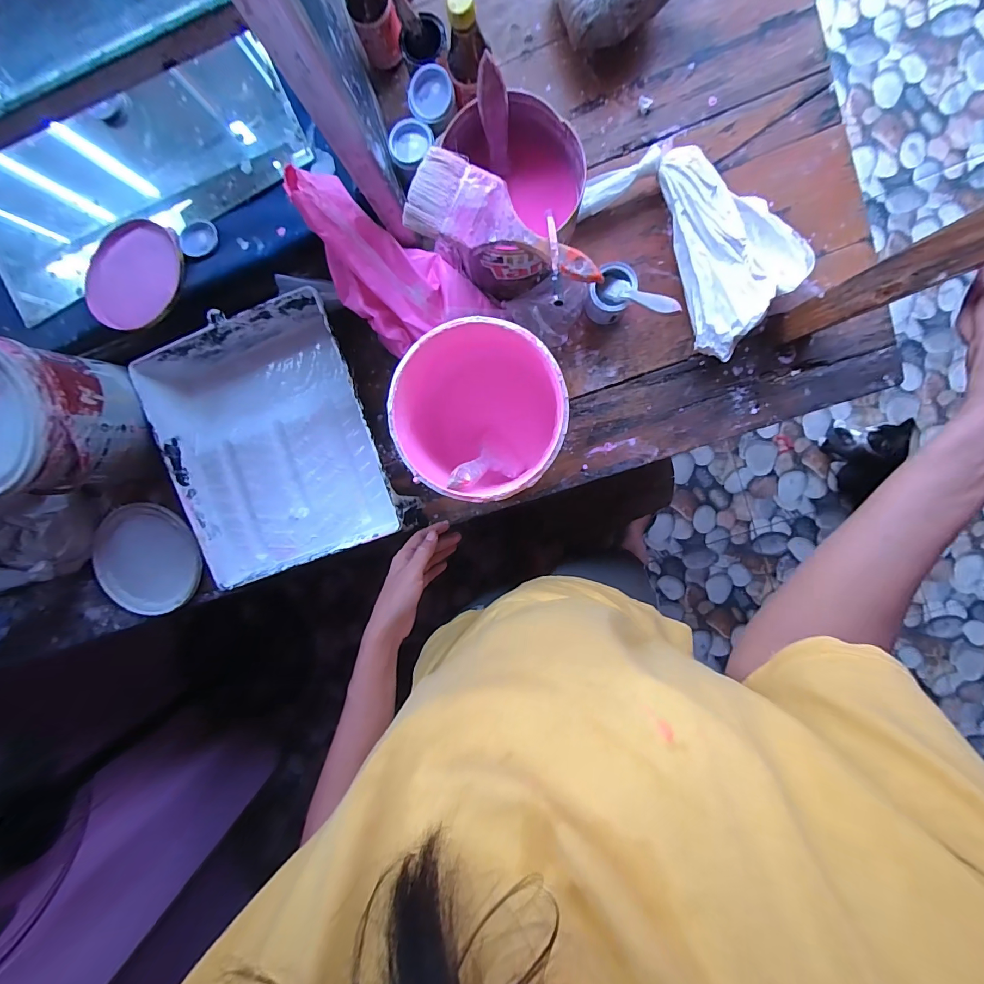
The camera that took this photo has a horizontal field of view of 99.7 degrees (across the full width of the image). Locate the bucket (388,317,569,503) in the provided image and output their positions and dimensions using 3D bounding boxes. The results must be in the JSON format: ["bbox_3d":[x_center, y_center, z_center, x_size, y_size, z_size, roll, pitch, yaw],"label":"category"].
[{"bbox_3d":[-0.004,-0.088,0.492,0.170,0.166,0.174,1,97,7],"label":"bucket"}]

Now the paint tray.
[{"bbox_3d":[-0.299,-0.066,0.594,0.282,0.080,0.332,-18,94,9],"label":"paint tray"}]

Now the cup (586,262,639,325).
[{"bbox_3d":[0.152,-0.251,0.531,0.052,0.057,0.061,37,100,1],"label":"cup"}]

